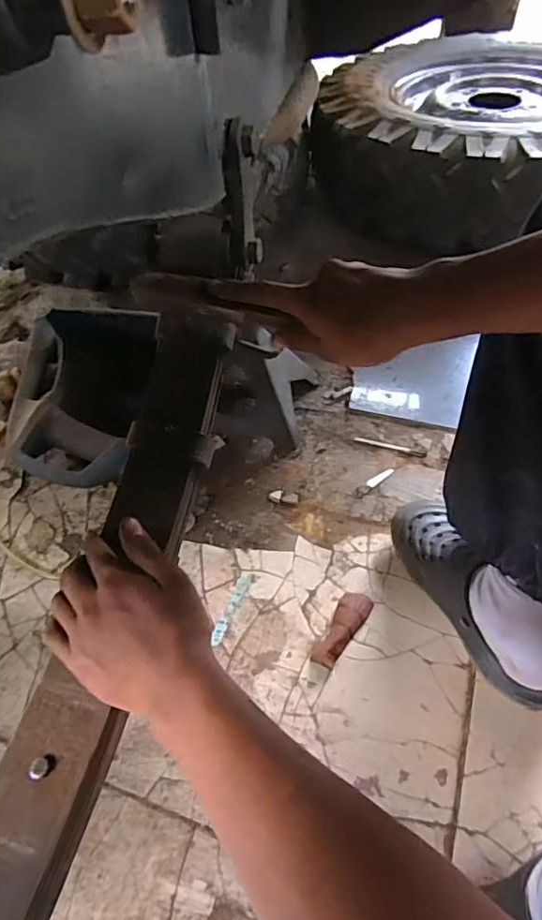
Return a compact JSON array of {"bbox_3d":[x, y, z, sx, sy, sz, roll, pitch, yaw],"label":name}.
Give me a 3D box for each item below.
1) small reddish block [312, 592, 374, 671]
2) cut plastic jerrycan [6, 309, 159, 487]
[{"bbox_3d":[0.090,0.208,0.668,0.038,0.019,0.107,23,58,21],"label":"small reddish block"},{"bbox_3d":[-0.291,-0.102,0.855,0.193,0.131,0.293,-1,53,5],"label":"cut plastic jerrycan"}]

